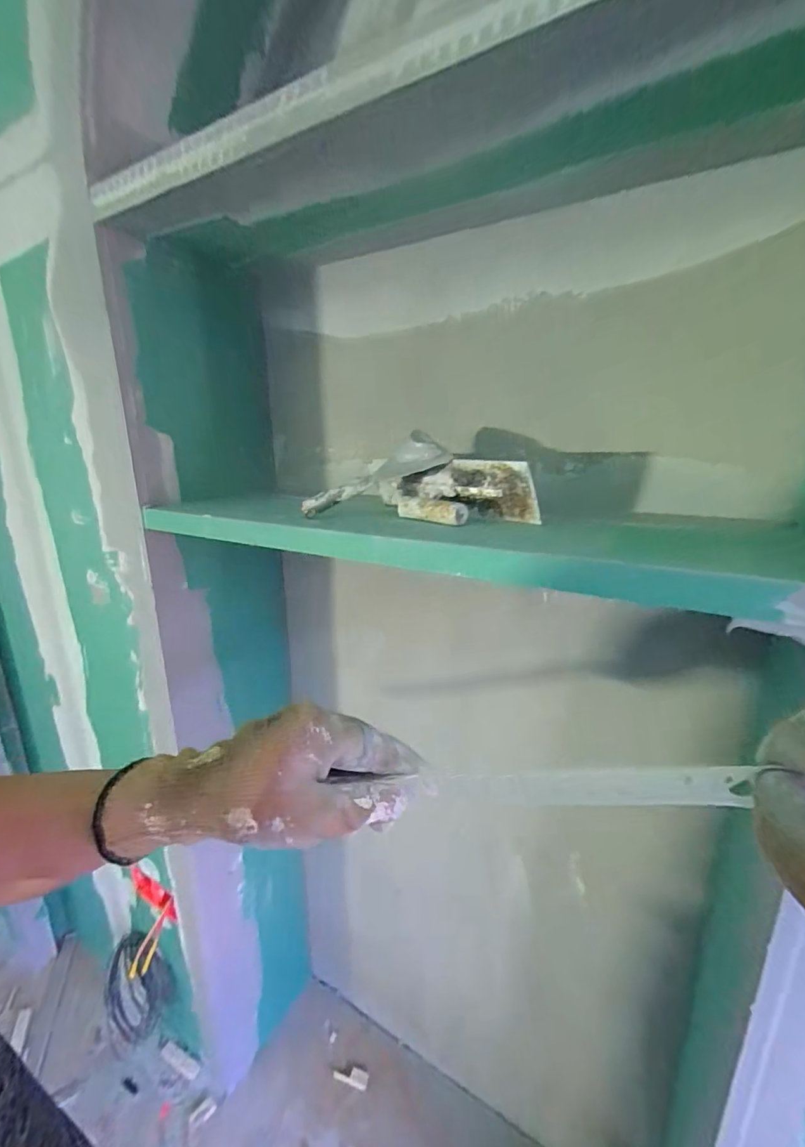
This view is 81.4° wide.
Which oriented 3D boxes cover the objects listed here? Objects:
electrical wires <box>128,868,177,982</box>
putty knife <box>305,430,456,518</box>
[{"bbox_3d":[-0.616,0.867,1.147,0.166,0.245,0.028,-8,-7,26],"label":"electrical wires"},{"bbox_3d":[-0.046,-0.143,0.672,0.218,0.051,0.080,-24,17,3],"label":"putty knife"}]

